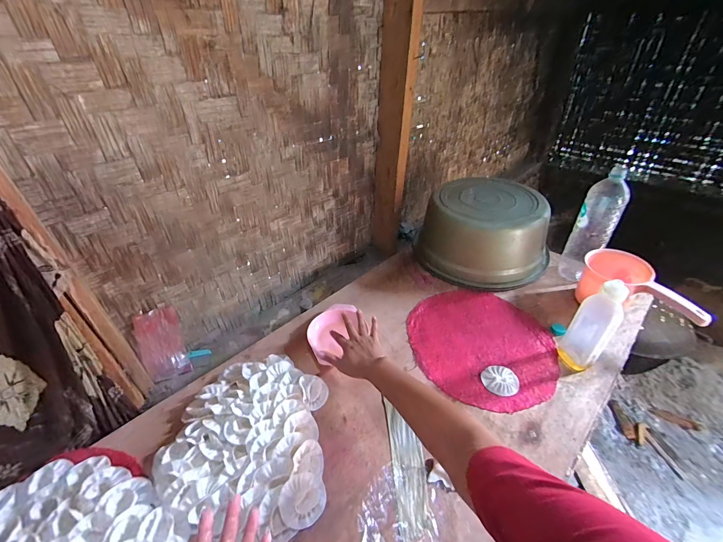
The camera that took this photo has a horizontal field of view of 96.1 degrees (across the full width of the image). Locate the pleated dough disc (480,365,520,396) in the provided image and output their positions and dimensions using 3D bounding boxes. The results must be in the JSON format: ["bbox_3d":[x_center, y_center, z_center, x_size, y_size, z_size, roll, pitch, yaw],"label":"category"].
[{"bbox_3d":[0.300,0.235,0.699,0.075,0.009,0.072,-1,38,1],"label":"pleated dough disc"}]

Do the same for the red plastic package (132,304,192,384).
[{"bbox_3d":[-0.484,0.179,0.792,0.092,0.175,0.018,-21,20,-38],"label":"red plastic package"}]

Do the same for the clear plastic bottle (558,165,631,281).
[{"bbox_3d":[0.615,-0.105,0.867,0.086,0.315,0.076,23,44,28],"label":"clear plastic bottle"}]

